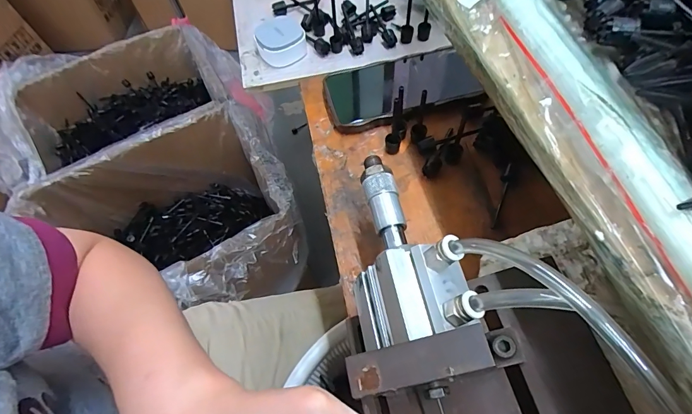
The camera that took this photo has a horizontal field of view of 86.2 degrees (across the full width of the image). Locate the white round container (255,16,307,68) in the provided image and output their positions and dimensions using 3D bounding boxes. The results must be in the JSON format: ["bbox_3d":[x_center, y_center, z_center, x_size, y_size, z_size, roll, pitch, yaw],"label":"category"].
[{"bbox_3d":[-0.077,-0.196,0.433,0.054,0.032,0.061,-19,62,-7],"label":"white round container"}]

